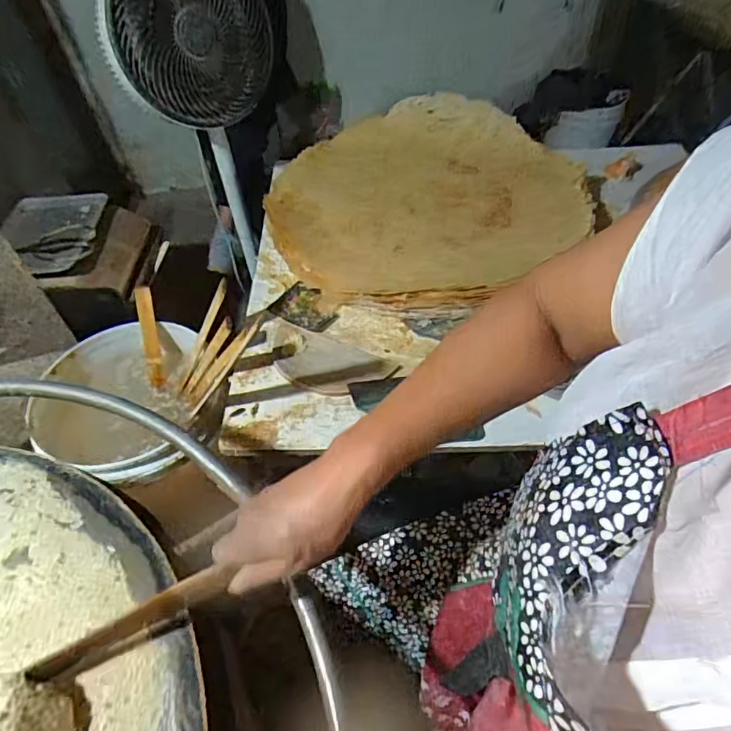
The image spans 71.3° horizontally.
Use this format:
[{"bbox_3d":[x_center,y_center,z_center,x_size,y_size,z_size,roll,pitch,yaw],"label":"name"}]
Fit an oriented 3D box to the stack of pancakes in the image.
[{"bbox_3d":[0.103,-0.347,1.005,0.597,0.077,0.537,-35,56,-23],"label":"stack of pancakes"}]

